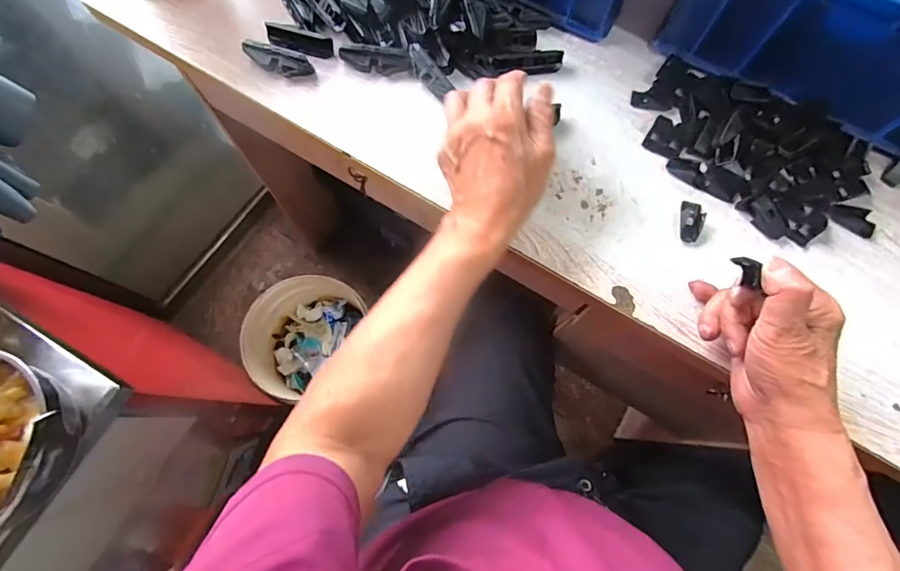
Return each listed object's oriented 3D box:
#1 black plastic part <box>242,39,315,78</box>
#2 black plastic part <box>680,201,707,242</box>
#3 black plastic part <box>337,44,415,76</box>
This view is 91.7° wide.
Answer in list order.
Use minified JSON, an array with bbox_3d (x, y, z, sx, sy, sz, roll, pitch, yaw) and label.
[{"bbox_3d":[-0.176,-0.230,0.451,0.070,0.028,0.020,23,74,6],"label":"black plastic part"},{"bbox_3d":[0.227,-0.061,0.408,0.020,0.008,0.040,7,73,1],"label":"black plastic part"},{"bbox_3d":[-0.075,-0.233,0.455,0.073,0.024,0.021,12,73,3],"label":"black plastic part"}]

